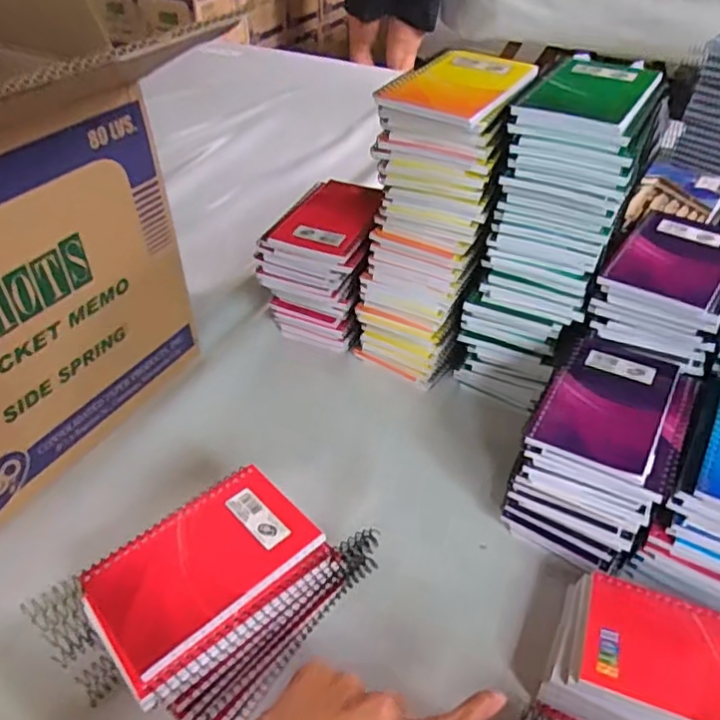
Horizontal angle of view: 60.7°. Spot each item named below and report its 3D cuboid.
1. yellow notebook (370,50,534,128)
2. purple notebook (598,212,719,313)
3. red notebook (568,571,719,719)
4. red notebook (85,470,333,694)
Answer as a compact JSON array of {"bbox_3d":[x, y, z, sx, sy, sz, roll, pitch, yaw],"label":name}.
[{"bbox_3d":[0.081,-0.217,0.482,0.084,0.013,0.119,31,55,24],"label":"yellow notebook"},{"bbox_3d":[0.253,-0.085,0.491,0.082,0.014,0.122,24,48,26],"label":"purple notebook"},{"bbox_3d":[0.204,0.184,0.380,0.132,0.010,0.076,14,44,17],"label":"red notebook"},{"bbox_3d":[-0.099,0.126,0.388,0.133,0.009,0.085,-32,50,-30],"label":"red notebook"}]

